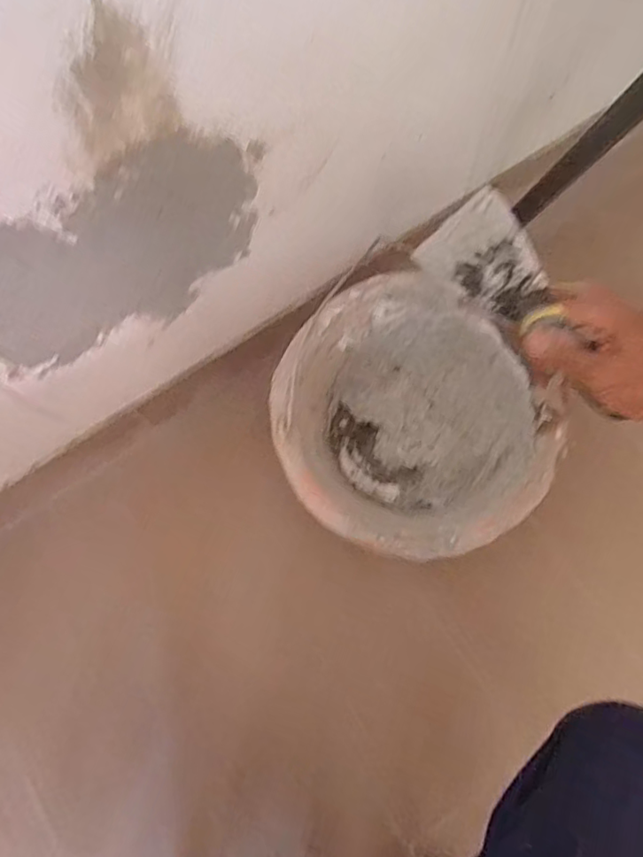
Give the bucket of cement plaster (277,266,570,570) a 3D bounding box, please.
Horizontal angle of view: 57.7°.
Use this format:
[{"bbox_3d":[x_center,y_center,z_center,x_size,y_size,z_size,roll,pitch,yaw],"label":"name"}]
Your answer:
[{"bbox_3d":[0.081,0.002,0.593,0.230,0.177,0.247,-1,77,3],"label":"bucket of cement plaster"}]

